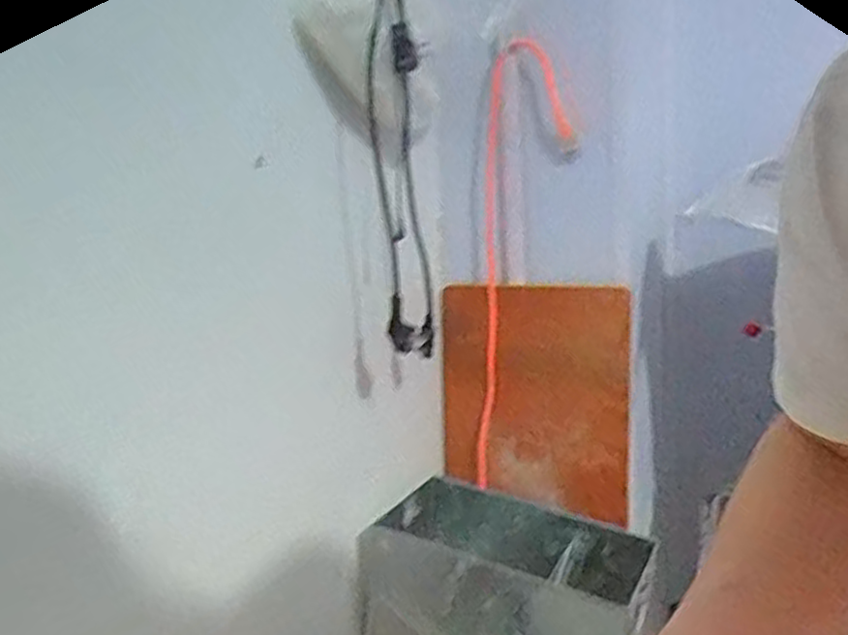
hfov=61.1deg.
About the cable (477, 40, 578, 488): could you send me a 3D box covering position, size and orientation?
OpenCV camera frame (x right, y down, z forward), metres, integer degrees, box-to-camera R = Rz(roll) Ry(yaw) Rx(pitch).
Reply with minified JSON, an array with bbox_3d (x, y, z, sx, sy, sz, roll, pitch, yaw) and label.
[{"bbox_3d":[0.155,-0.079,1.132,0.158,0.676,0.087,0,10,15],"label":"cable"}]

